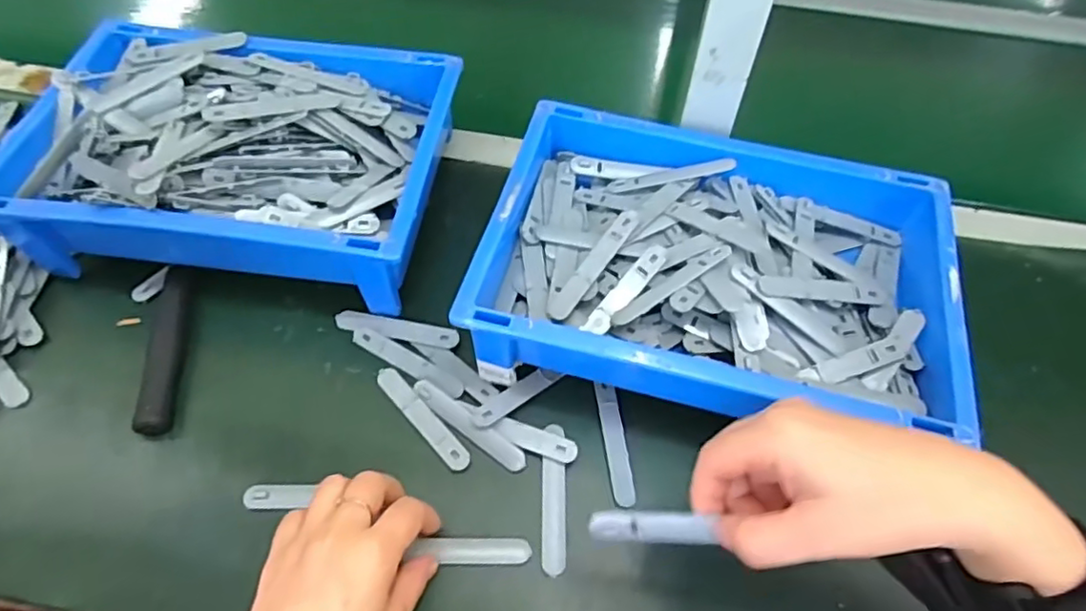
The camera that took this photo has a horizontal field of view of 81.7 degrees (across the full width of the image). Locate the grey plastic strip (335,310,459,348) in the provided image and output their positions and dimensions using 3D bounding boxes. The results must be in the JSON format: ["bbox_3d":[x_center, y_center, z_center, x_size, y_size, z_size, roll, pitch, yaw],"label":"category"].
[{"bbox_3d":[-0.109,0.017,0.467,0.093,0.004,0.017,11,57,6],"label":"grey plastic strip"}]

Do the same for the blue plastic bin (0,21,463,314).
[{"bbox_3d":[-0.233,-0.110,0.493,0.303,0.096,0.221,8,57,3],"label":"blue plastic bin"}]

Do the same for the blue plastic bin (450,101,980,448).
[{"bbox_3d":[0.117,-0.020,0.451,0.301,0.081,0.223,13,57,7],"label":"blue plastic bin"}]

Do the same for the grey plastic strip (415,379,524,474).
[{"bbox_3d":[-0.051,0.079,0.424,0.094,0.007,0.015,33,61,18],"label":"grey plastic strip"}]

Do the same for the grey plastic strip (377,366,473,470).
[{"bbox_3d":[-0.083,0.075,0.429,0.015,0.004,0.095,-36,64,-22],"label":"grey plastic strip"}]

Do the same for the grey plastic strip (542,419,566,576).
[{"bbox_3d":[0.007,0.122,0.404,0.015,0.004,0.095,1,57,-1],"label":"grey plastic strip"}]

